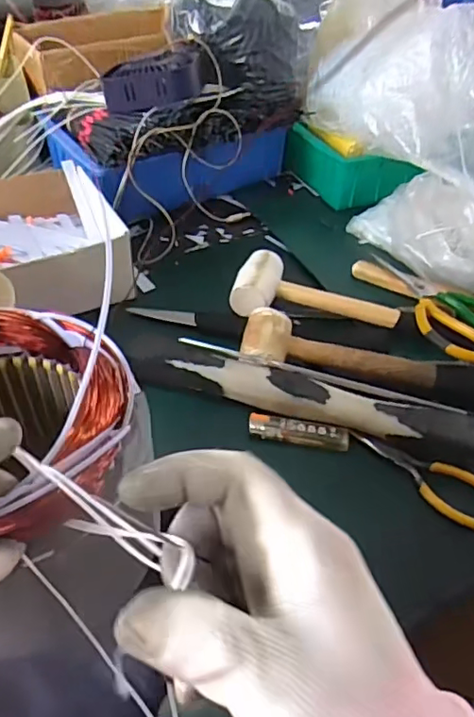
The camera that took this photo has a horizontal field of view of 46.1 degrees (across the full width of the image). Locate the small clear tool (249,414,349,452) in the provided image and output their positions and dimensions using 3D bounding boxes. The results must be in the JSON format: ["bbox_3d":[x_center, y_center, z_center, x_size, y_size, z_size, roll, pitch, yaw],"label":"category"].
[{"bbox_3d":[0.053,0.065,0.480,0.084,0.018,0.019,10,46,5],"label":"small clear tool"}]

